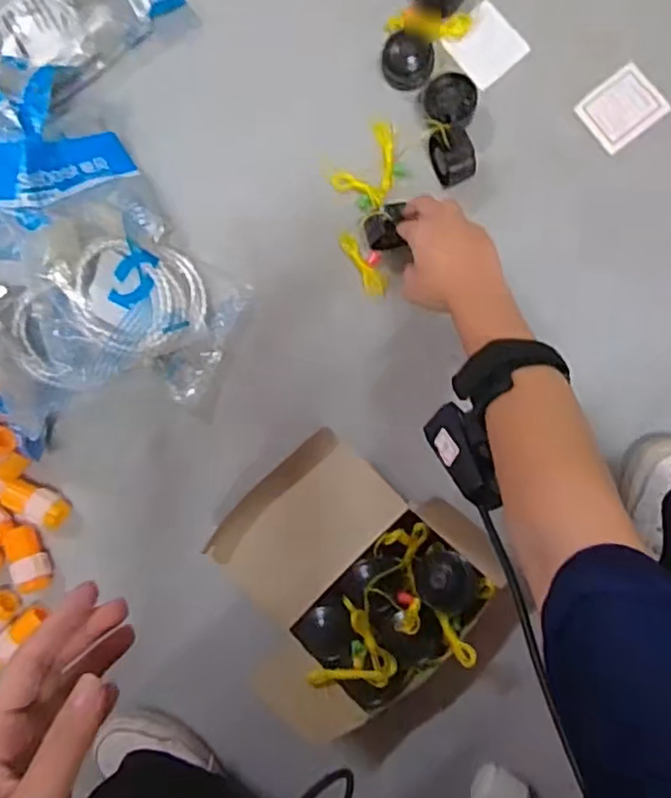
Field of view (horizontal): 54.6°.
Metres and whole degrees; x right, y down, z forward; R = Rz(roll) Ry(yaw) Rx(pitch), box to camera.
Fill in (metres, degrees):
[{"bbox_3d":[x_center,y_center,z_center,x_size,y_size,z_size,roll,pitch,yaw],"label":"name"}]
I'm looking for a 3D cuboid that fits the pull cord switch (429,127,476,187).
[{"bbox_3d":[0.111,-0.228,0.615,0.038,0.034,0.043,-14,85,7],"label":"pull cord switch"}]

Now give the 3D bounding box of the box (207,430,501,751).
[{"bbox_3d":[-0.012,0.179,0.589,0.212,0.082,0.225,43,93,8],"label":"box"}]

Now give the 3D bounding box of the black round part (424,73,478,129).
[{"bbox_3d":[0.110,-0.285,0.622,0.047,0.027,0.045,0,87,8],"label":"black round part"}]

